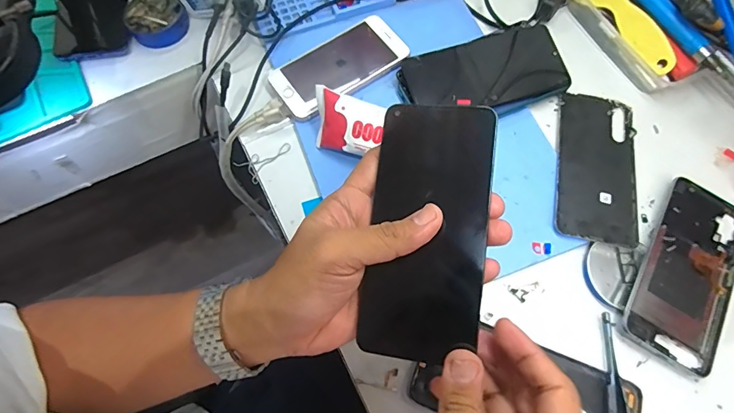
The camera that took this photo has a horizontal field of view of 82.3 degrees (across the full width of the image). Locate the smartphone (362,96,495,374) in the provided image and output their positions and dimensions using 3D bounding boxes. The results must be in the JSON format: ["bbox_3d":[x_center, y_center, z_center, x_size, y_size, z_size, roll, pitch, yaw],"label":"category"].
[{"bbox_3d":[0.038,0.013,0.265,0.070,0.014,0.160,7,82,3],"label":"smartphone"}]

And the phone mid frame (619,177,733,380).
[{"bbox_3d":[0.274,0.054,0.353,0.078,0.010,0.163,28,72,11],"label":"phone mid frame"}]

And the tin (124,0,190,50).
[{"bbox_3d":[-0.222,-0.199,0.440,0.058,0.016,0.060,0,69,1],"label":"tin"}]

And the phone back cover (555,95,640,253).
[{"bbox_3d":[0.215,-0.040,0.389,0.073,0.009,0.153,12,70,5],"label":"phone back cover"}]

